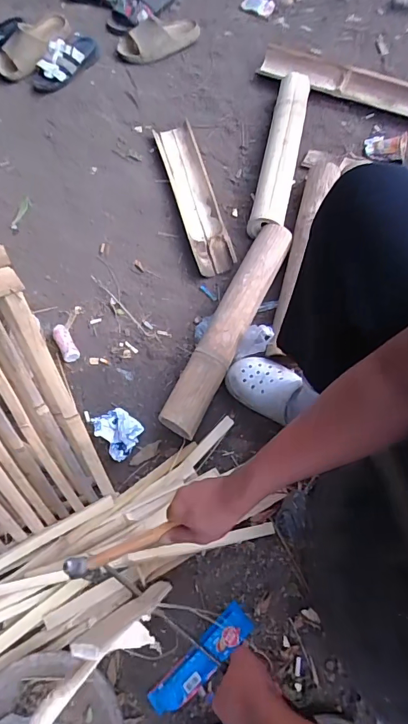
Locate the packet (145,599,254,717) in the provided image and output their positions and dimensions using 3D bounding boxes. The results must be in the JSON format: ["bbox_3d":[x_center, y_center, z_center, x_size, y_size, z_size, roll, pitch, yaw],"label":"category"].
[{"bbox_3d":[-0.003,0.513,0.730,0.209,0.025,0.053,-44,74,-6],"label":"packet"}]

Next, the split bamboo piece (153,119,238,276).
[{"bbox_3d":[-0.025,-0.454,1.132,0.110,0.040,0.507,-16,70,-4],"label":"split bamboo piece"}]

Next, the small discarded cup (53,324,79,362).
[{"bbox_3d":[-0.322,-0.042,0.985,0.040,0.038,0.090,-32,67,-7],"label":"small discarded cup"}]

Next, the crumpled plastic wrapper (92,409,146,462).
[{"bbox_3d":[-0.177,0.144,0.886,0.085,0.050,0.103,-38,68,-10],"label":"crumpled plastic wrapper"}]

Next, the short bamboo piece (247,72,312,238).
[{"bbox_3d":[0.212,-0.570,1.146,0.089,0.092,0.543,10,68,11],"label":"short bamboo piece"}]

